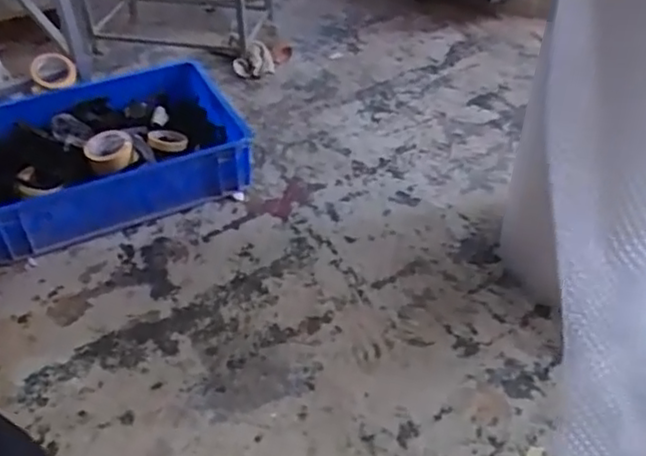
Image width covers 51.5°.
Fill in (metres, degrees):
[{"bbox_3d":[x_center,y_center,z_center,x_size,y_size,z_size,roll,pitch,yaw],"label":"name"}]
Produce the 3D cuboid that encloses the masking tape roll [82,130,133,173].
[{"bbox_3d":[-0.481,-0.175,1.510,0.107,0.053,0.101,-18,46,-17],"label":"masking tape roll"}]

